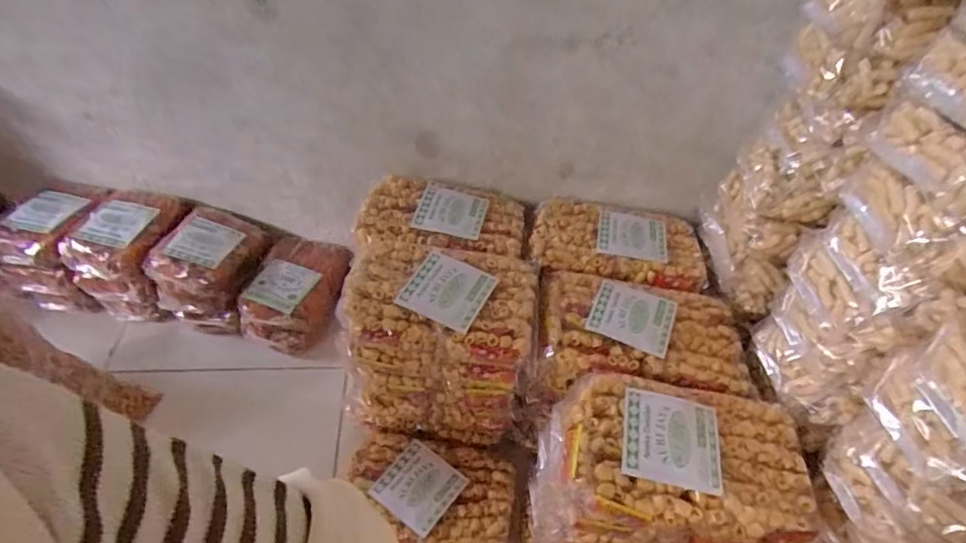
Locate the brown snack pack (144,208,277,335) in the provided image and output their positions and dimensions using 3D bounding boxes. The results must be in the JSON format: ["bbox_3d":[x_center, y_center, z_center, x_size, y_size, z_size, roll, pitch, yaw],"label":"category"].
[{"bbox_3d":[-0.475,-0.005,0.980,0.153,0.138,0.179,9,44,3],"label":"brown snack pack"}]

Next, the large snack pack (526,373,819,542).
[{"bbox_3d":[0.203,0.264,0.657,0.268,0.251,0.155,10,44,4],"label":"large snack pack"}]

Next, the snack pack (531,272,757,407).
[{"bbox_3d":[0.199,0.098,0.724,0.259,0.105,0.169,7,44,1],"label":"snack pack"}]

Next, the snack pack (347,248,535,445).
[{"bbox_3d":[-0.064,0.104,0.786,0.251,0.250,0.165,8,44,1],"label":"snack pack"}]

